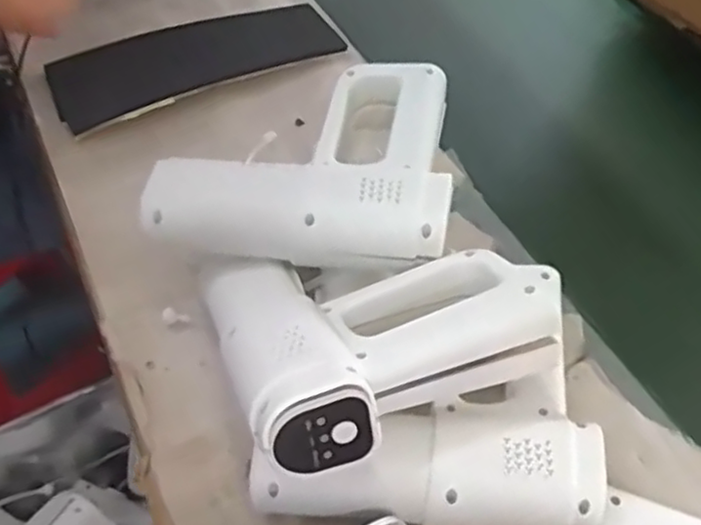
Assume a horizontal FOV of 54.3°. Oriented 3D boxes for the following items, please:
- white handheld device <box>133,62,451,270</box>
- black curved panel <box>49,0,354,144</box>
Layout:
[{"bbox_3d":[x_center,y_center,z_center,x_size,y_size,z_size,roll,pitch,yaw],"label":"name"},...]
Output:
[{"bbox_3d":[-0.028,-0.084,0.517,0.200,0.051,0.184,6,51,2],"label":"white handheld device"},{"bbox_3d":[-0.162,-0.217,0.725,0.297,0.015,0.135,-21,55,-19],"label":"black curved panel"}]

